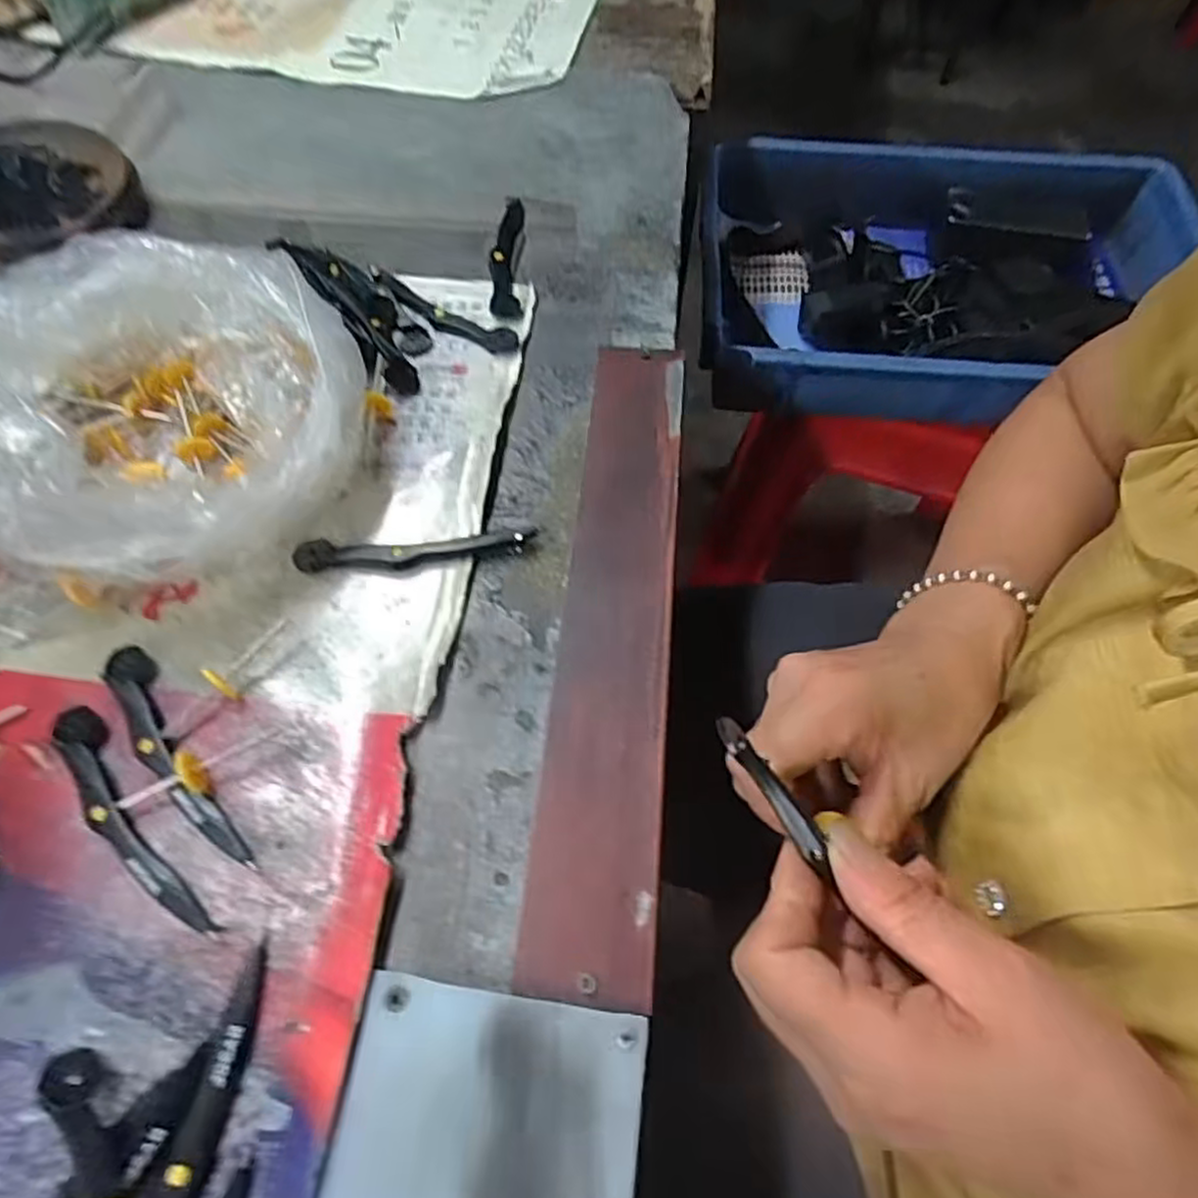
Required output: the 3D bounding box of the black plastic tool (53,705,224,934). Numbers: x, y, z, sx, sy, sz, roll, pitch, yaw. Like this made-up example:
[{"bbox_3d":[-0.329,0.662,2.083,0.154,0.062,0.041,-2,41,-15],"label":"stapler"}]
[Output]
[{"bbox_3d":[-0.182,0.085,0.281,0.019,0.008,0.111,-35,67,-19],"label":"black plastic tool"}]

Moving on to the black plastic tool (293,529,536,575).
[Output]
[{"bbox_3d":[-0.087,-0.022,0.342,0.110,0.009,0.019,-1,60,-2],"label":"black plastic tool"}]

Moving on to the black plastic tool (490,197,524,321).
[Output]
[{"bbox_3d":[-0.057,-0.212,0.451,0.019,0.007,0.112,-1,60,-2],"label":"black plastic tool"}]

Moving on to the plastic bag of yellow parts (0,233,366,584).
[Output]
[{"bbox_3d":[-0.203,-0.082,0.334,0.162,0.075,0.162,-3,60,-3],"label":"plastic bag of yellow parts"}]

